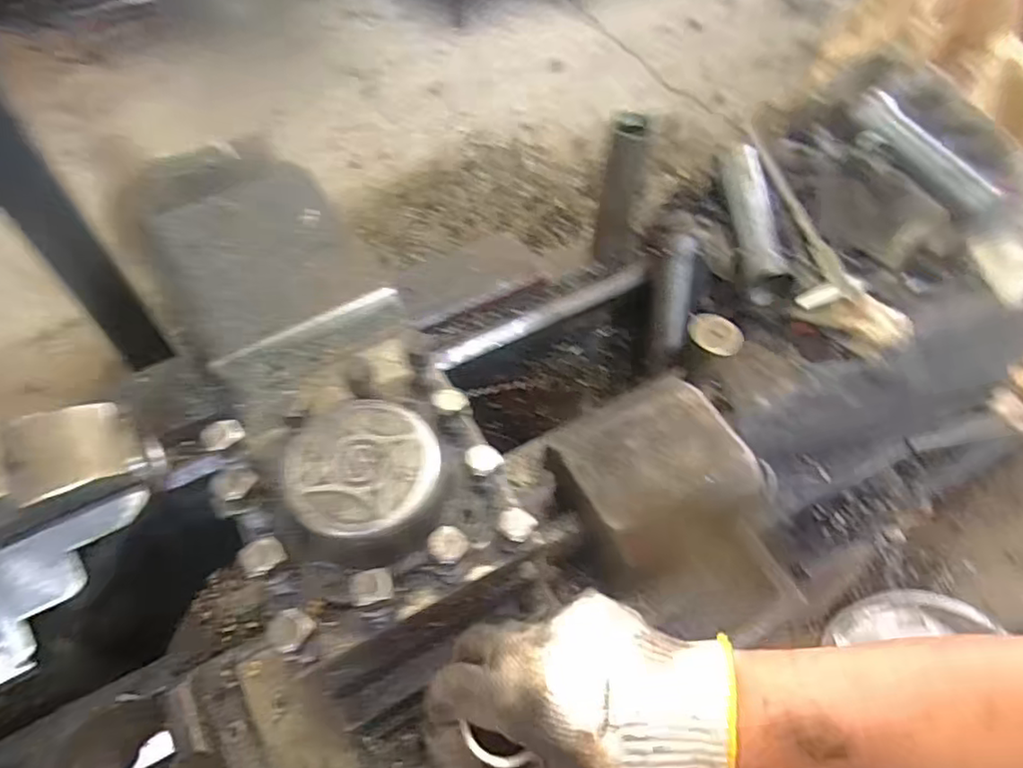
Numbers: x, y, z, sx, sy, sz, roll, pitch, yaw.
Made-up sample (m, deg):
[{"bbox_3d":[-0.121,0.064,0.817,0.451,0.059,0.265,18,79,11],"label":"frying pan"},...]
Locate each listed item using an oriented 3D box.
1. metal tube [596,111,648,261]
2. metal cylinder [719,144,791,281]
[{"bbox_3d":[0.121,-0.209,0.705,0.048,0.173,0.042,11,58,5],"label":"metal tube"},{"bbox_3d":[0.269,-0.197,0.721,0.044,0.040,0.181,-1,58,-3],"label":"metal cylinder"}]

